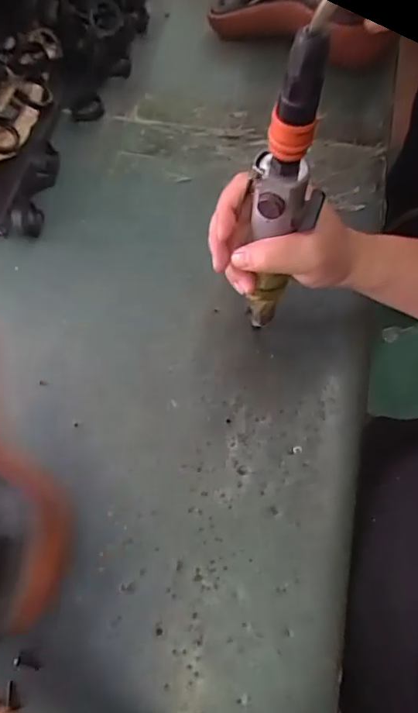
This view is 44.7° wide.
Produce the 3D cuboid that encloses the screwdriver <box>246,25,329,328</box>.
[{"bbox_3d":[0.054,-0.099,0.384,0.045,0.279,0.031,0,61,0],"label":"screwdriver"}]

